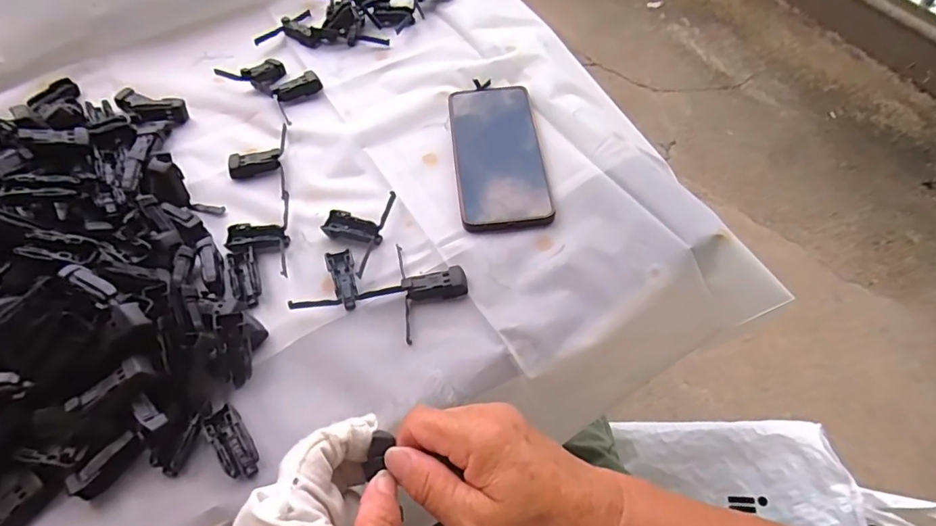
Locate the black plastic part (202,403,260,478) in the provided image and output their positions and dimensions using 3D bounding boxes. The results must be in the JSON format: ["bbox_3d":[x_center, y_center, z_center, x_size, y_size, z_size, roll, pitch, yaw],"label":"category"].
[{"bbox_3d":[-0.151,0.114,0.346,0.021,0.010,0.050,-34,62,-19],"label":"black plastic part"}]

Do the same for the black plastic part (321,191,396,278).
[{"bbox_3d":[-0.093,-0.028,0.441,0.047,0.008,0.082,13,58,10],"label":"black plastic part"}]

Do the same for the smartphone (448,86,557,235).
[{"bbox_3d":[0.027,-0.100,0.484,0.081,0.013,0.164,-4,55,-5],"label":"smartphone"}]

